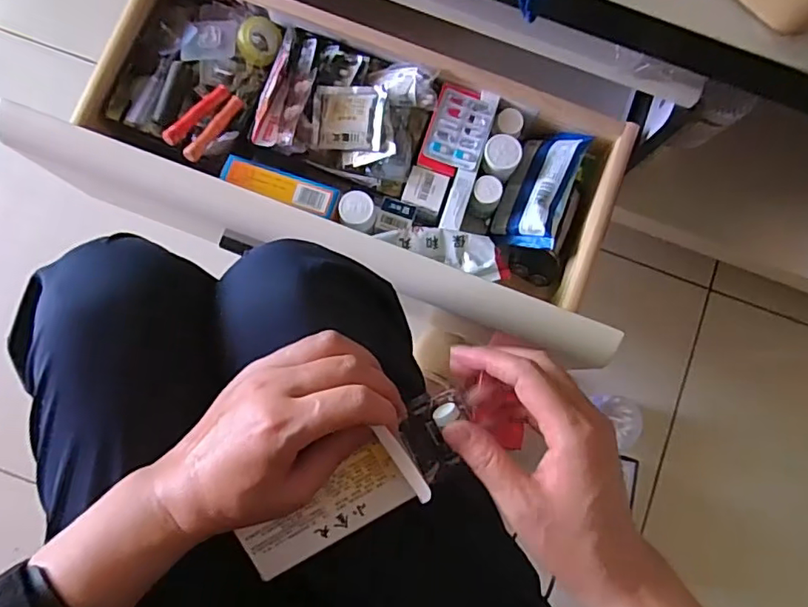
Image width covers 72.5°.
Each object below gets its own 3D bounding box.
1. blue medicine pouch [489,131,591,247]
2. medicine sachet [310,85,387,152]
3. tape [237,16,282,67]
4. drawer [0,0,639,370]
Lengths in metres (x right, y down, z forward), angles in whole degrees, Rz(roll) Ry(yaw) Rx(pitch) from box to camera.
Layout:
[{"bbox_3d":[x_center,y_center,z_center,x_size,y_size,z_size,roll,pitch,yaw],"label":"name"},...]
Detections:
[{"bbox_3d":[0.146,-0.124,0.596,0.075,0.028,0.134,15,81,44],"label":"blue medicine pouch"},{"bbox_3d":[-0.058,-0.195,0.576,0.076,0.019,0.073,4,82,-1],"label":"medicine sachet"},{"bbox_3d":[-0.160,-0.285,0.601,0.047,0.019,0.047,-2,104,-42],"label":"tape"},{"bbox_3d":[-0.049,-0.160,0.567,0.571,0.114,0.261,21,82,1],"label":"drawer"}]

